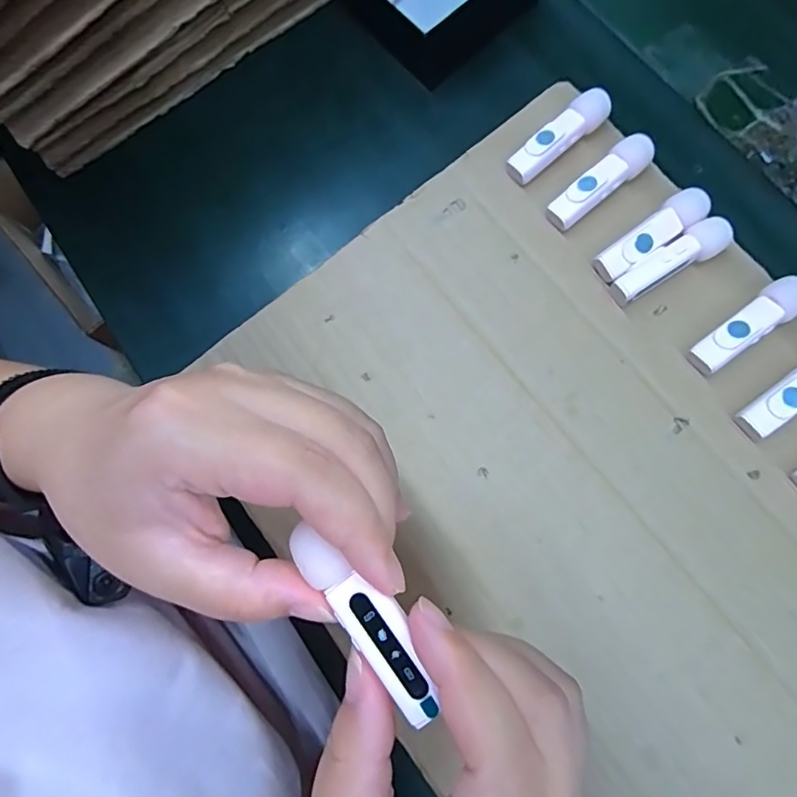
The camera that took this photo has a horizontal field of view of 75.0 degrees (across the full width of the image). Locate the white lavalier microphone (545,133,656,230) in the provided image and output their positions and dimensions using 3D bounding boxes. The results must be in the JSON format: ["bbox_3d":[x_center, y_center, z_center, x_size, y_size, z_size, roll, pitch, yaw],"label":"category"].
[{"bbox_3d":[0.110,-0.117,0.283,0.064,0.012,0.017,-38,79,3],"label":"white lavalier microphone"}]

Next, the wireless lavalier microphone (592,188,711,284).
[{"bbox_3d":[0.134,-0.086,0.273,0.063,0.012,0.018,-37,78,4],"label":"wireless lavalier microphone"}]

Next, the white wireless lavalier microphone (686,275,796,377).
[{"bbox_3d":[0.176,-0.037,0.259,0.064,0.010,0.018,-38,78,5],"label":"white wireless lavalier microphone"}]

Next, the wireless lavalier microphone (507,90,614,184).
[{"bbox_3d":[0.090,-0.146,0.289,0.064,0.012,0.017,-39,79,3],"label":"wireless lavalier microphone"}]

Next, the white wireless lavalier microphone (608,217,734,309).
[{"bbox_3d":[0.142,-0.071,0.271,0.064,0.015,0.017,-32,77,5],"label":"white wireless lavalier microphone"}]

